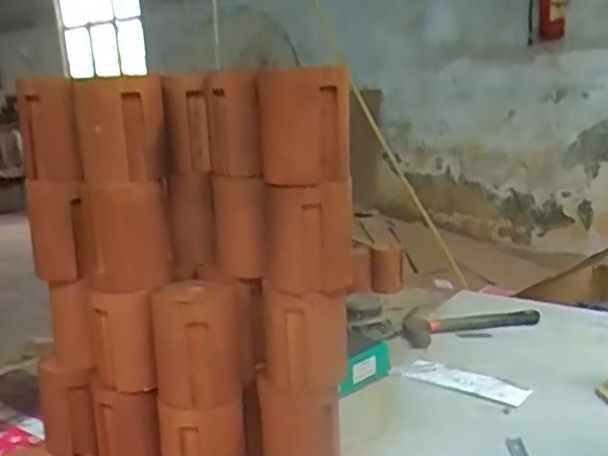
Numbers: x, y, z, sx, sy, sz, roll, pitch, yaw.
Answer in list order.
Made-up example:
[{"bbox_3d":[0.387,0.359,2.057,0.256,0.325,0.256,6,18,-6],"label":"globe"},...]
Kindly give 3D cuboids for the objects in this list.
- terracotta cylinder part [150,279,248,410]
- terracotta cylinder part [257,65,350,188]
[{"bbox_3d":[-0.097,0.106,0.623,0.082,0.104,0.090,-2,13,5],"label":"terracotta cylinder part"},{"bbox_3d":[0.001,-0.091,0.573,0.080,0.103,0.067,-5,13,-5],"label":"terracotta cylinder part"}]

